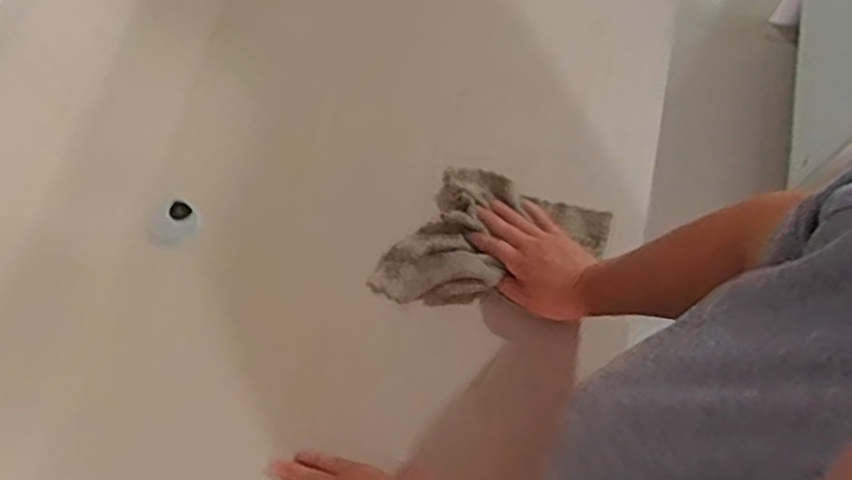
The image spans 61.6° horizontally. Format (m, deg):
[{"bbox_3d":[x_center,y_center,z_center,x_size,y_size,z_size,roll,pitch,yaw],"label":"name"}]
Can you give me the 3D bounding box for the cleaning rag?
[{"bbox_3d":[0.068,0.009,0.729,0.207,0.030,0.161,19,71,8],"label":"cleaning rag"}]

